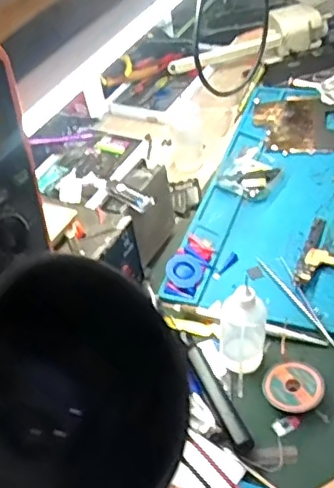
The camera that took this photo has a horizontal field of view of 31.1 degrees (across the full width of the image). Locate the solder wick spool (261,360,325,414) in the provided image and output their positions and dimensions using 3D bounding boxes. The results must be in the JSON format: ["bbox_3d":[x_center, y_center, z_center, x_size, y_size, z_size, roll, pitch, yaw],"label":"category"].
[{"bbox_3d":[0.099,0.112,0.467,0.044,0.014,0.045,-5,43,5],"label":"solder wick spool"}]

